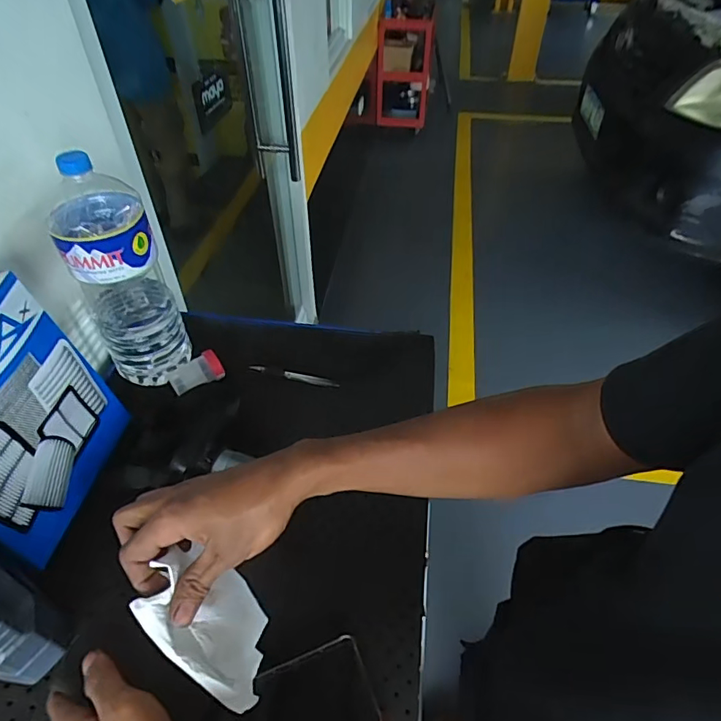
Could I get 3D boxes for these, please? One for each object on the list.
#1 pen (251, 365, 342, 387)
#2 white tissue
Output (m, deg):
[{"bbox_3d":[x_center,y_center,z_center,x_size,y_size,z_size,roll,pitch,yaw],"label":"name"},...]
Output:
[{"bbox_3d":[-0.093,0.022,0.693,0.127,0.016,0.010,9,46,11],"label":"pen"},{"bbox_3d":[-0.120,0.209,0.403,0.022,0.131,0.103,-29,11,13],"label":"white tissue"}]

